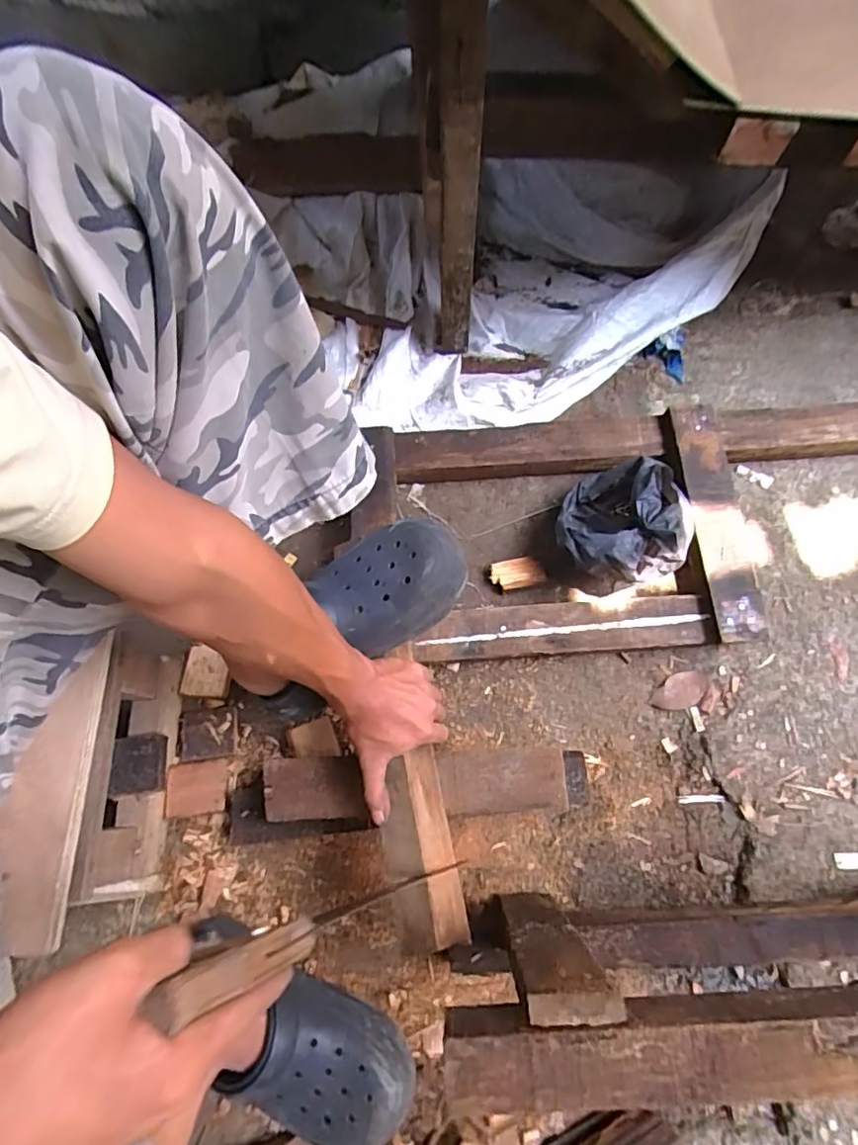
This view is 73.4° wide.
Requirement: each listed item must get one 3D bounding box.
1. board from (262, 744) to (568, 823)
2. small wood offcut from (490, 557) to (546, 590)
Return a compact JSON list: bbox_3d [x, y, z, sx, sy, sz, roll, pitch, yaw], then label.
[{"bbox_3d":[-0.017,0.227,0.619,0.320,0.032,0.070,-3,71,0],"label":"board"},{"bbox_3d":[0.117,0.003,0.770,0.070,0.022,0.039,-10,71,-2],"label":"small wood offcut"}]

